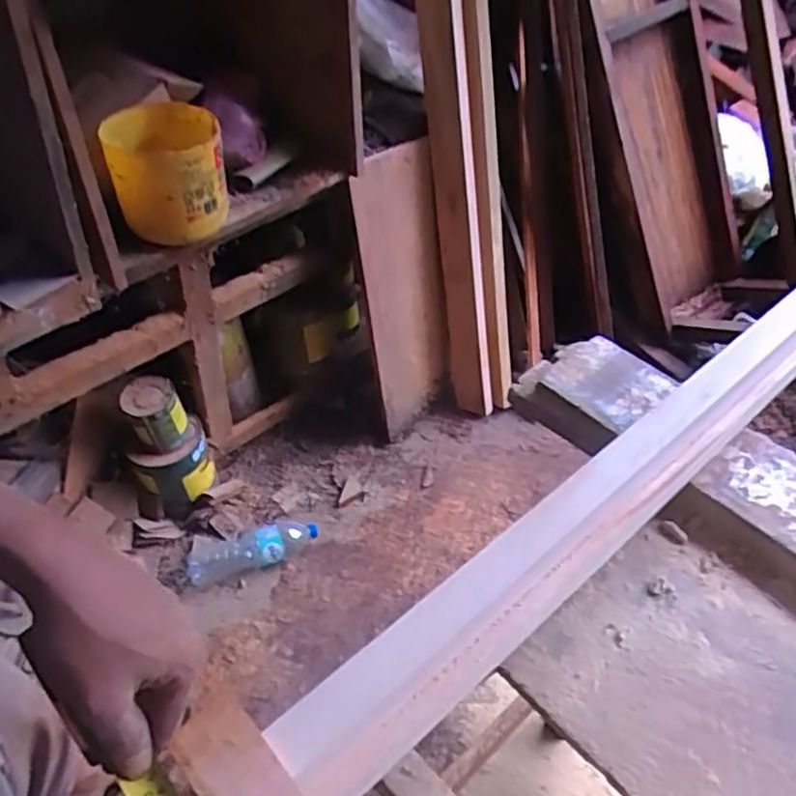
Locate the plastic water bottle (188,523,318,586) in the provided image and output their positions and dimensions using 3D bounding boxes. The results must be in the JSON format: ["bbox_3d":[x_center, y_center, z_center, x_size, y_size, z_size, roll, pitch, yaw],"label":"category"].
[{"bbox_3d":[-0.308,0.321,1.482,0.268,0.076,0.090,-8,45,-8],"label":"plastic water bottle"}]

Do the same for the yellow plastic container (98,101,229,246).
[{"bbox_3d":[-0.343,-0.338,1.033,0.164,0.143,0.159,-15,47,-15],"label":"yellow plastic container"}]

